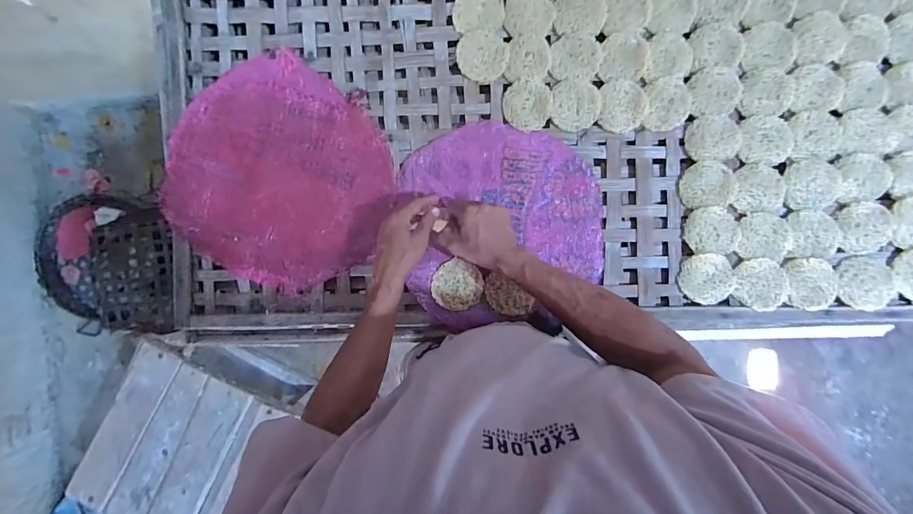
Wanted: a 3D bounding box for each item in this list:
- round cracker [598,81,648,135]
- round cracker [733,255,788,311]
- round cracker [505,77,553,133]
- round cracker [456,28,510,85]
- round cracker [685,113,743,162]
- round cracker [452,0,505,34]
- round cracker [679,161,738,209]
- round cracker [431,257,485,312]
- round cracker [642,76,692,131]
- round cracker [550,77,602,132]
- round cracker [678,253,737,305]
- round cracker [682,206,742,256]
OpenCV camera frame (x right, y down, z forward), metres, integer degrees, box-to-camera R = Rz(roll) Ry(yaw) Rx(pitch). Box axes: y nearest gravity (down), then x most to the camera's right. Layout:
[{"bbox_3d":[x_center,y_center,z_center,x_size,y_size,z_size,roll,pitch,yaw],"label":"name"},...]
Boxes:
[{"bbox_3d":[0.262,-0.236,0.632,0.072,0.019,0.078,0,91,3],"label":"round cracker"},{"bbox_3d":[0.461,0.041,0.607,0.071,0.007,0.078,0,91,3],"label":"round cracker"},{"bbox_3d":[0.114,-0.243,0.639,0.073,0.009,0.077,0,91,3],"label":"round cracker"},{"bbox_3d":[0.042,-0.322,0.642,0.082,0.013,0.081,0,91,3],"label":"round cracker"},{"bbox_3d":[0.400,-0.185,0.625,0.080,0.017,0.073,0,91,3],"label":"round cracker"},{"bbox_3d":[0.036,-0.393,0.635,0.080,0.012,0.063,-6,100,-1],"label":"round cracker"},{"bbox_3d":[0.391,-0.112,0.626,0.080,0.015,0.070,-3,91,3],"label":"round cracker"},{"bbox_3d":[0.002,0.045,0.633,0.079,0.012,0.075,0,91,3],"label":"round cracker"},{"bbox_3d":[0.330,-0.239,0.630,0.068,0.015,0.080,0,91,3],"label":"round cracker"},{"bbox_3d":[0.187,-0.242,0.634,0.076,0.014,0.079,0,91,3],"label":"round cracker"},{"bbox_3d":[0.386,0.034,0.615,0.078,0.006,0.074,0,91,3],"label":"round cracker"},{"bbox_3d":[0.396,-0.041,0.624,0.079,0.016,0.072,0,91,3],"label":"round cracker"}]

